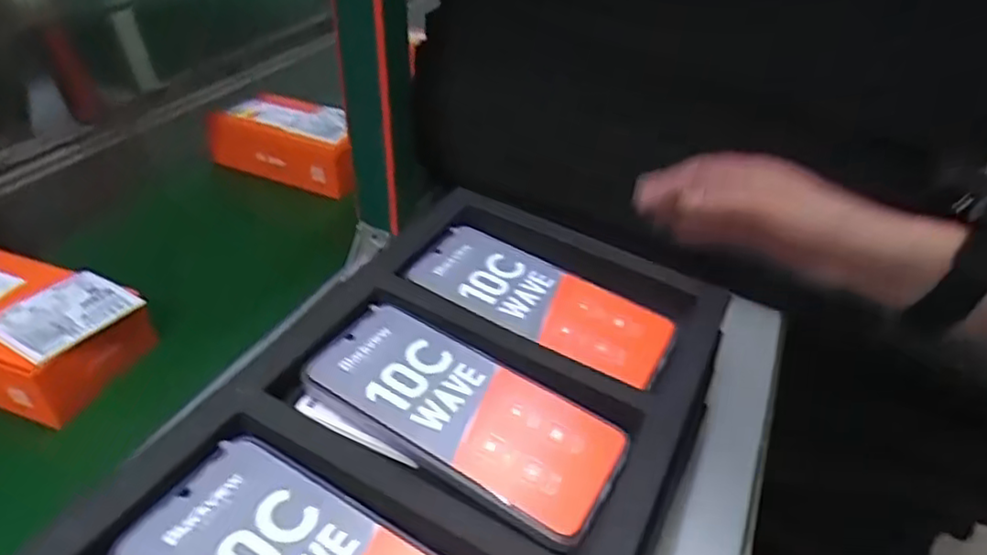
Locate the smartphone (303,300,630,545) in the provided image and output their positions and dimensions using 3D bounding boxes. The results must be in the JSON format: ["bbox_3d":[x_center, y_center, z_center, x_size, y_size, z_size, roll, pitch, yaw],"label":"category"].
[{"bbox_3d":[-0.016,0.066,0.363,0.176,0.010,0.078,22,41,25],"label":"smartphone"}]

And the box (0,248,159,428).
[{"bbox_3d":[-0.388,0.037,0.525,0.196,0.053,0.109,15,39,17],"label":"box"}]

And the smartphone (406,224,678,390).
[{"bbox_3d":[0.033,0.014,0.446,0.173,0.005,0.077,24,44,17],"label":"smartphone"}]

